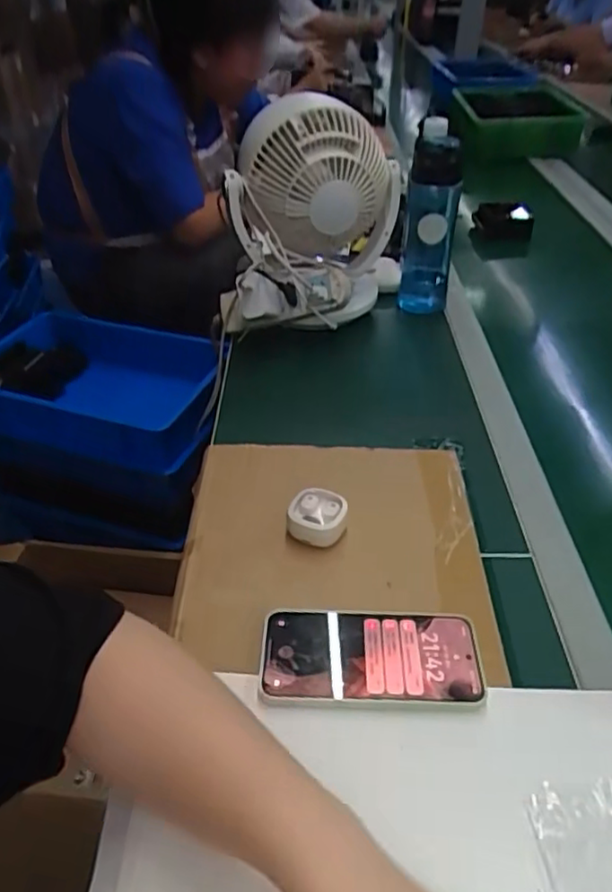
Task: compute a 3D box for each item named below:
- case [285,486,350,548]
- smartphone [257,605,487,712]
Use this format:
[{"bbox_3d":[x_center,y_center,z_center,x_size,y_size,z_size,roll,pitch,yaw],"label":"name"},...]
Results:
[{"bbox_3d":[0.010,0.064,0.561,0.050,0.032,0.047,7,39,9],"label":"case"},{"bbox_3d":[0.046,0.151,0.459,0.154,0.014,0.077,2,38,2],"label":"smartphone"}]

